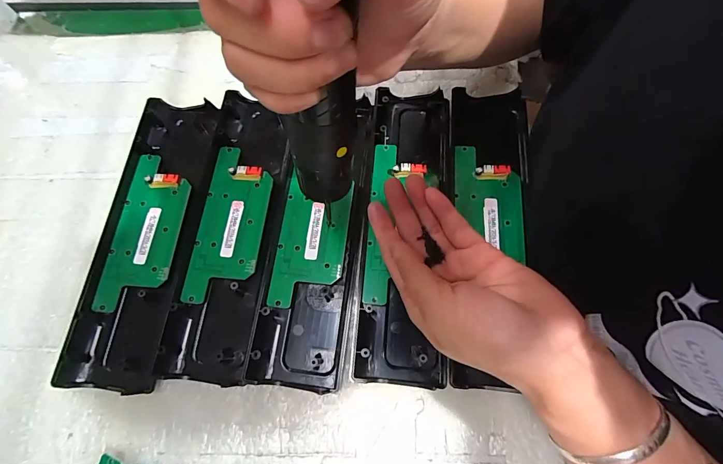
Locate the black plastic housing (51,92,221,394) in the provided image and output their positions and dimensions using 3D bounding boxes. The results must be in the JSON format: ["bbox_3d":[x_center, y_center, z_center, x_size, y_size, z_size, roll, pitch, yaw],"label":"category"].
[{"bbox_3d":[-0.179,-0.003,0.291,0.076,0.021,0.245,3,71,3],"label":"black plastic housing"}]

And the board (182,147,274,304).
[{"bbox_3d":[-0.109,-0.009,0.287,0.056,0.007,0.132,5,72,4],"label":"board"}]

